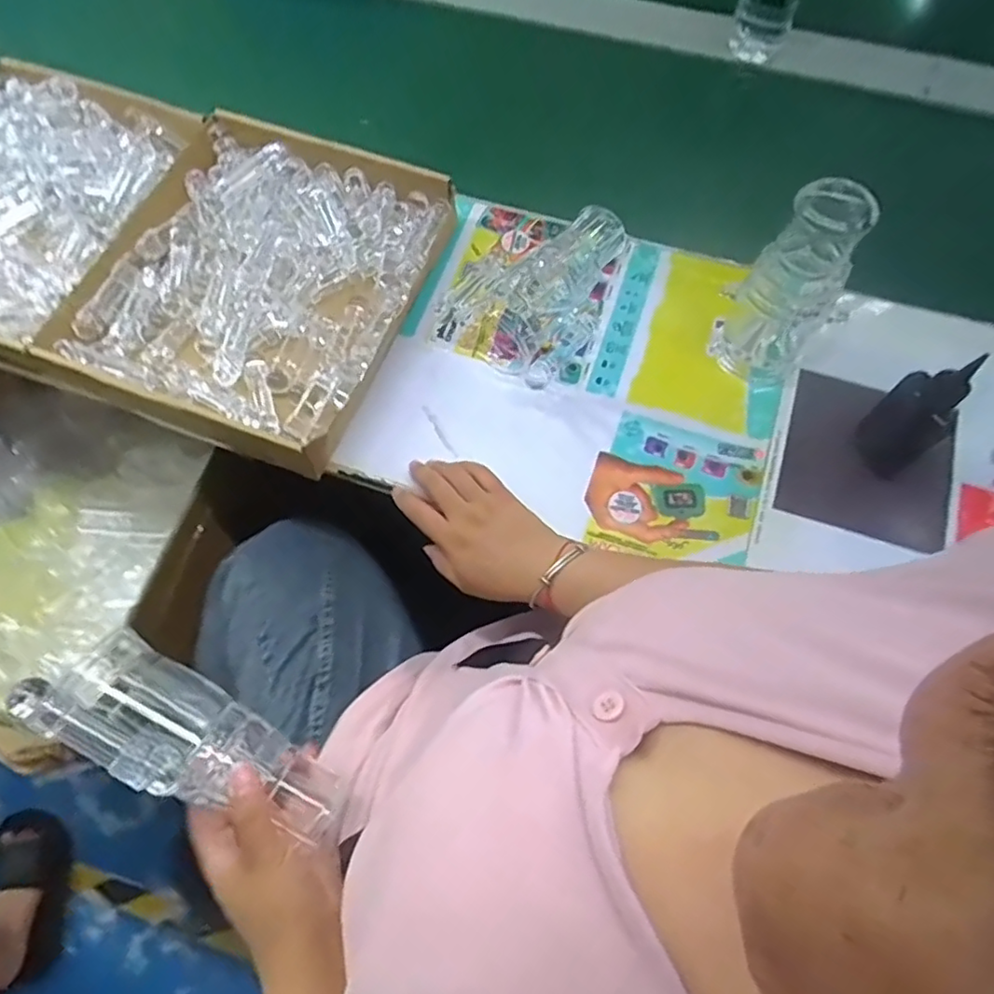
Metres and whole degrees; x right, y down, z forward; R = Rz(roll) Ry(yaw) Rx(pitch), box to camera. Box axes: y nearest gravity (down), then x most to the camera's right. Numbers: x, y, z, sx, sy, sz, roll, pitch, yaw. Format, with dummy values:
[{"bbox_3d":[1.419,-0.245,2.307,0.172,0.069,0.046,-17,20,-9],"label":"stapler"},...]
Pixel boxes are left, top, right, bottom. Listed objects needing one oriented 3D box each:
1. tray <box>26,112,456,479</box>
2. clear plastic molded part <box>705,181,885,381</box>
[{"bbox_3d":[-0.223,-0.208,0.599,0.286,0.050,0.315,21,70,9],"label":"tray"},{"bbox_3d":[0.236,-0.167,0.509,0.058,0.178,0.071,-31,71,-11],"label":"clear plastic molded part"}]

